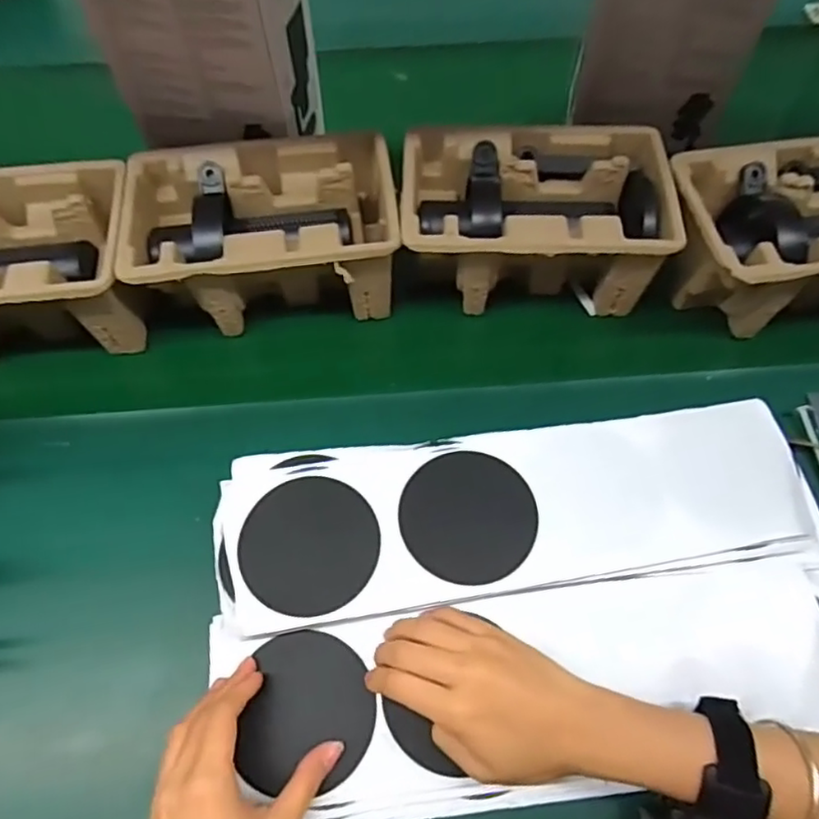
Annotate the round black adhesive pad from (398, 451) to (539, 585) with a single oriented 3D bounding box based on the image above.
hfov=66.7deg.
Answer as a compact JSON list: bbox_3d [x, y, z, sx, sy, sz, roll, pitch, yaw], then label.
[{"bbox_3d":[0.041,0.074,0.433,0.090,0.004,0.090,0,65,1],"label":"round black adhesive pad"}]

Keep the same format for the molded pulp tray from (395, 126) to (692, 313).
[{"bbox_3d":[0.106,-0.171,0.563,0.222,0.100,0.139,0,62,-3],"label":"molded pulp tray"}]

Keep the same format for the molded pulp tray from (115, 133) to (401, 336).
[{"bbox_3d":[-0.127,-0.158,0.560,0.225,0.094,0.148,-4,63,-5],"label":"molded pulp tray"}]

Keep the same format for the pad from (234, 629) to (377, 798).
[{"bbox_3d":[-0.063,0.192,0.399,0.081,0.010,0.090,9,62,2],"label":"pad"}]

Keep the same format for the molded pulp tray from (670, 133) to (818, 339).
[{"bbox_3d":[0.340,-0.152,0.548,0.223,0.100,0.148,-6,63,-6],"label":"molded pulp tray"}]

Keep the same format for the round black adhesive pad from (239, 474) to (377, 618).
[{"bbox_3d":[-0.068,0.091,0.425,0.091,0.004,0.092,-8,63,-7],"label":"round black adhesive pad"}]

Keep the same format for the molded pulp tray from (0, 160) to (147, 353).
[{"bbox_3d":[-0.351,-0.122,0.542,0.223,0.093,0.138,-8,63,-7],"label":"molded pulp tray"}]

